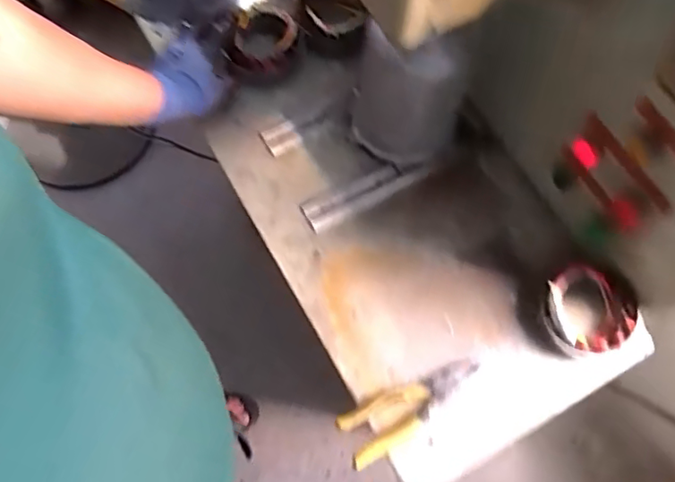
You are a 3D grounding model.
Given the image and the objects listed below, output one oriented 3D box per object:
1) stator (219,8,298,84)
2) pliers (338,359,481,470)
[{"bbox_3d":[-0.113,-0.285,0.822,0.102,0.037,0.103,14,68,7],"label":"stator"},{"bbox_3d":[0.085,0.191,0.662,0.178,0.014,0.061,-30,70,-11],"label":"pliers"}]

